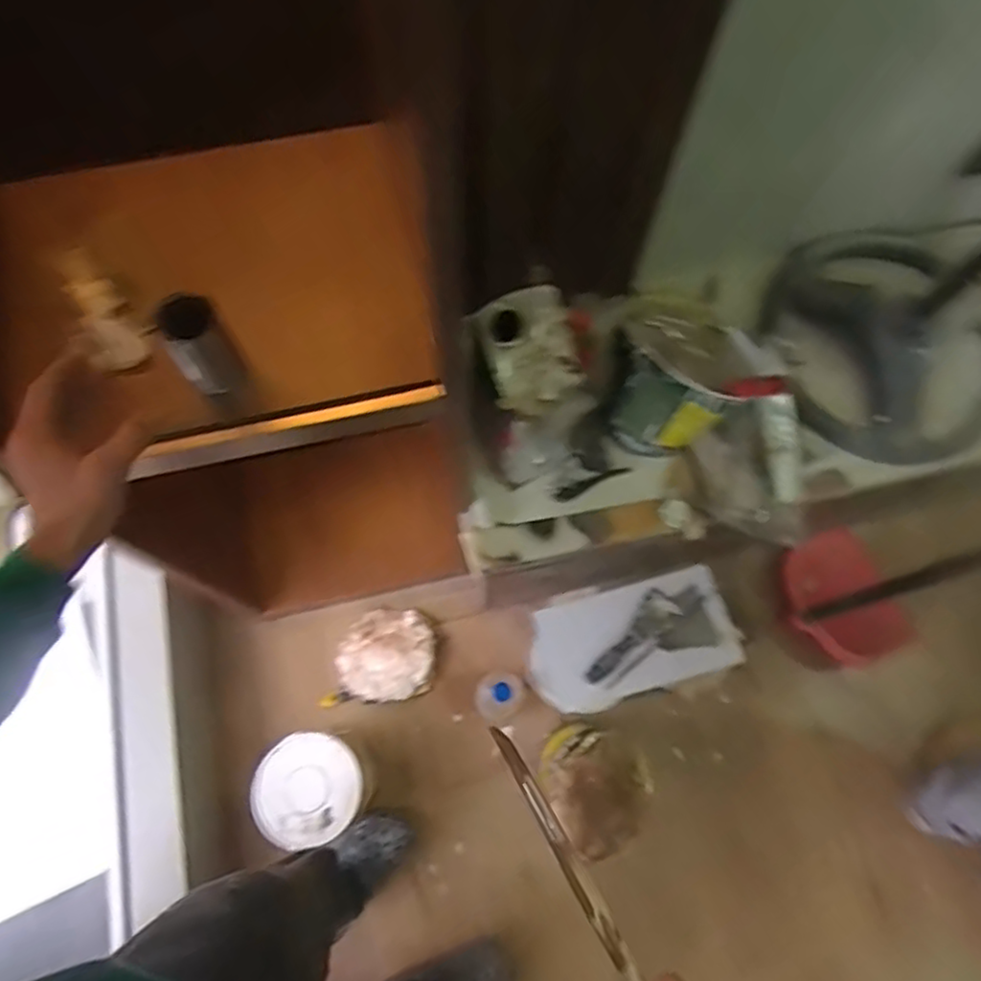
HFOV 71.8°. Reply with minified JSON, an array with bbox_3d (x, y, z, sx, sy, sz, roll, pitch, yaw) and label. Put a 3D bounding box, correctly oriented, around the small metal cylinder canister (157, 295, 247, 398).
[{"bbox_3d":[-0.259,-0.131,0.609,0.049,0.107,0.048,-24,73,-9],"label":"small metal cylinder canister"}]

